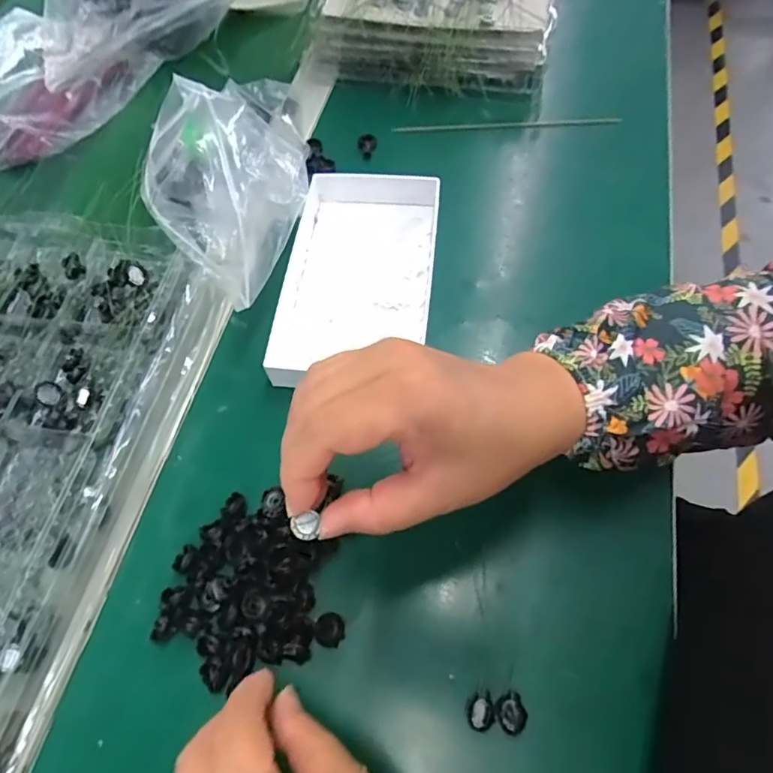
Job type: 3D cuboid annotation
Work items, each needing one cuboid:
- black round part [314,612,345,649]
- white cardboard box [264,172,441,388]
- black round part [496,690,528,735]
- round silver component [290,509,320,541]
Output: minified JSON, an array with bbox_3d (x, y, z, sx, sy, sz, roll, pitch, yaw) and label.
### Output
[{"bbox_3d":[-0.029,0.126,0.283,0.015,0.006,0.016,-1,62,3],"label":"black round part"},{"bbox_3d":[-0.021,-0.081,0.386,0.104,0.028,0.163,4,63,6],"label":"white cardboard box"},{"bbox_3d":[0.060,0.157,0.261,0.014,0.006,0.014,-1,62,3],"label":"black round part"},{"bbox_3d":[-0.032,0.056,0.218,0.011,0.004,0.010,1,64,-2],"label":"round silver component"}]

